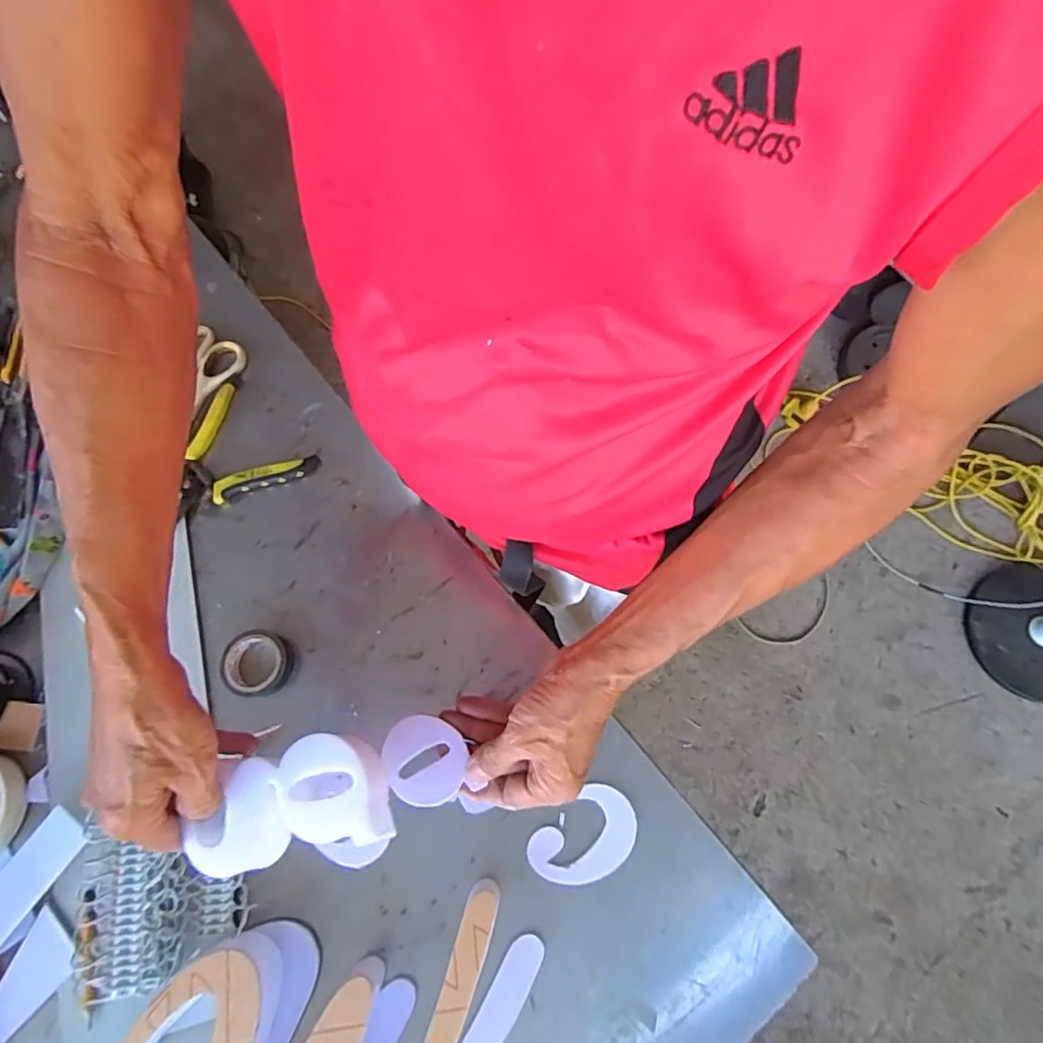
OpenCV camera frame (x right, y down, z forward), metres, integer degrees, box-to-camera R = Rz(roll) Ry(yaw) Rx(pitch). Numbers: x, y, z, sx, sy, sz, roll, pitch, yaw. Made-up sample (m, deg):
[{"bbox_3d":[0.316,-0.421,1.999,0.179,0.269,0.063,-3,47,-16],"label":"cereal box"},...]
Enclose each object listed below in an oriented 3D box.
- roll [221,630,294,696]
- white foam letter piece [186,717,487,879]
[{"bbox_3d":[-0.229,0.124,0.527,0.055,0.019,0.054,0,71,1],"label":"roll"},{"bbox_3d":[-0.124,0.189,0.411,0.169,0.072,0.082,-16,72,-5],"label":"white foam letter piece"}]

